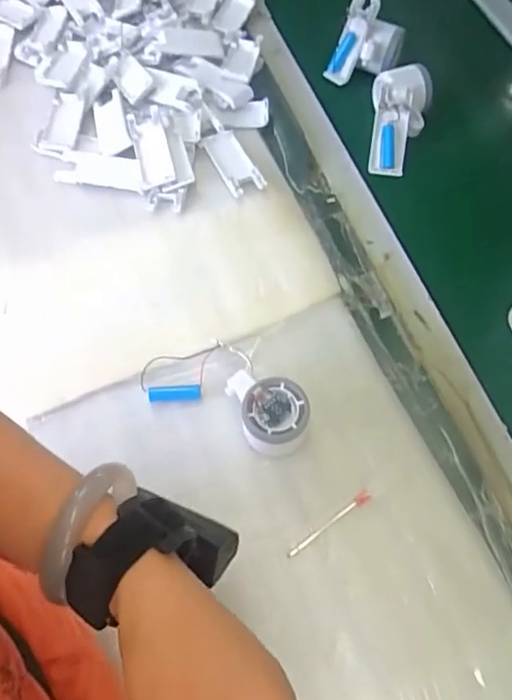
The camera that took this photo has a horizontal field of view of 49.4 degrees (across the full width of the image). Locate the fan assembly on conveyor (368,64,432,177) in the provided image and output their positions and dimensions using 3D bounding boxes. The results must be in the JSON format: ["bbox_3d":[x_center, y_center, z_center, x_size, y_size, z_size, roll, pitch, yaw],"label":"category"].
[{"bbox_3d":[0.174,-0.292,0.689,0.068,0.038,0.154,14,80,7],"label":"fan assembly on conveyor"}]

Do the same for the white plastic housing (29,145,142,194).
[{"bbox_3d":[-0.196,-0.211,0.647,0.138,0.014,0.040,9,64,5],"label":"white plastic housing"}]

